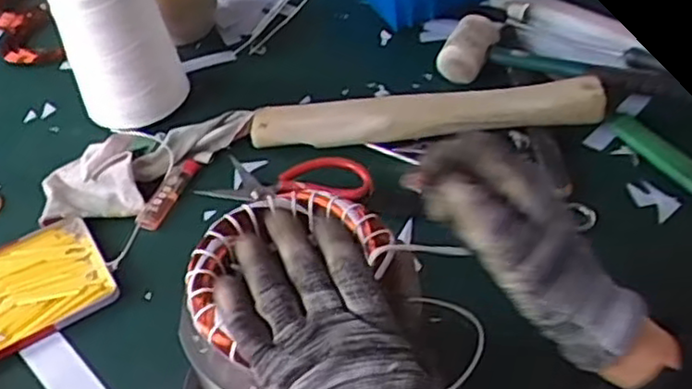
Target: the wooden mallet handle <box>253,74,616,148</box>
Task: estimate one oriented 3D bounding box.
[{"bbox_3d":[0.079,-0.078,0.718,0.351,0.048,0.046,-3,44,5],"label":"wooden mallet handle"}]

